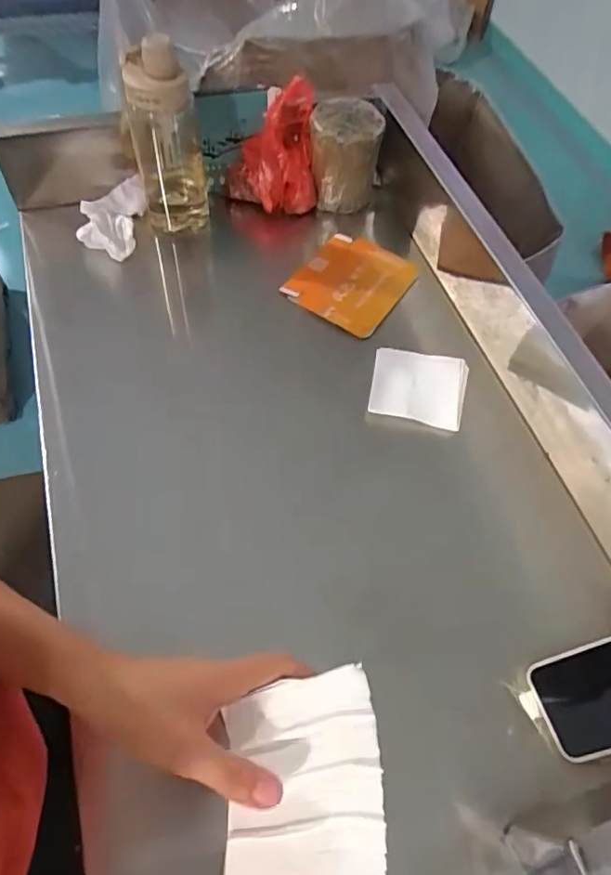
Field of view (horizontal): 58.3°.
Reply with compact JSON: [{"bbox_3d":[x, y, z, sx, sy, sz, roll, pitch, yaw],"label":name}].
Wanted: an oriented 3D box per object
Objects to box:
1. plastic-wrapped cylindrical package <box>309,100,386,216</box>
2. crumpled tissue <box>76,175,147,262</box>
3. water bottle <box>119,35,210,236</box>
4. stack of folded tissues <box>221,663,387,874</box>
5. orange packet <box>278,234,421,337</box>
[{"bbox_3d":[0.052,-0.370,0.737,0.092,0.129,0.086,2,59,-3],"label":"plastic-wrapped cylindrical package"},{"bbox_3d":[-0.245,-0.280,0.699,0.071,0.033,0.106,10,59,2],"label":"crumpled tissue"},{"bbox_3d":[-0.166,-0.351,0.654,0.080,0.213,0.076,-6,60,-8],"label":"water bottle"},{"bbox_3d":[-0.001,0.227,0.345,0.097,0.017,0.143,0,59,-4],"label":"stack of folded tissues"},{"bbox_3d":[0.059,-0.200,0.697,0.131,0.019,0.141,32,62,14],"label":"orange packet"}]

